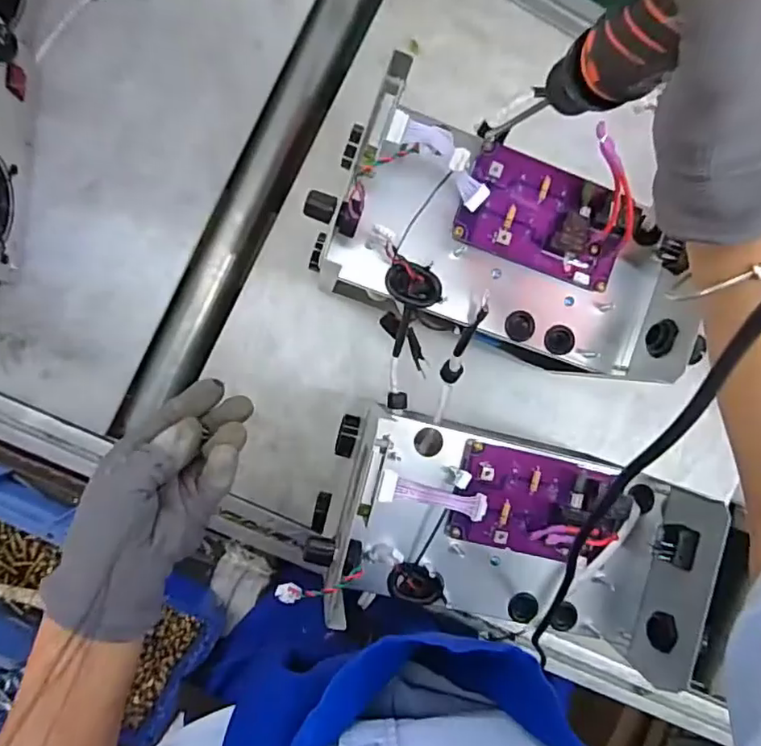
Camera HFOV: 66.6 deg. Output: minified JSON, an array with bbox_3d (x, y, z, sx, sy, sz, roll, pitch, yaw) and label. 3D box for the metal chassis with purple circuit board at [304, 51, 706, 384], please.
[{"bbox_3d":[0.101,-0.100,0.476,0.272,0.112,0.168,17,91,-7],"label":"metal chassis with purple circuit board"}]

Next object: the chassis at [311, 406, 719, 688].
[{"bbox_3d":[0.106,0.139,0.471,0.296,0.088,0.159,12,91,-7],"label":"chassis"}]

